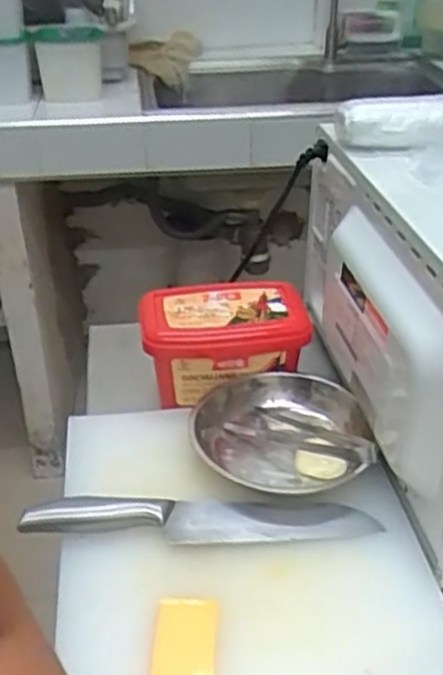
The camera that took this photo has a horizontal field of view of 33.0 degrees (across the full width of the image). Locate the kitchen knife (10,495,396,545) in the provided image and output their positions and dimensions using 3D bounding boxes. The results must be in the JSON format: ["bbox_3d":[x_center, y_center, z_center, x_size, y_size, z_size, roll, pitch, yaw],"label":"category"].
[{"bbox_3d":[-0.016,0.141,0.586,0.267,0.020,0.037,0,32,-1],"label":"kitchen knife"}]

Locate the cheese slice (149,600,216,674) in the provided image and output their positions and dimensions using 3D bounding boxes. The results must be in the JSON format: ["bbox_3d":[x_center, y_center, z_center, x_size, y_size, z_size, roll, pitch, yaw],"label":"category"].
[{"bbox_3d":[-0.026,0.209,0.498,0.041,0.006,0.076,2,32,1],"label":"cheese slice"}]

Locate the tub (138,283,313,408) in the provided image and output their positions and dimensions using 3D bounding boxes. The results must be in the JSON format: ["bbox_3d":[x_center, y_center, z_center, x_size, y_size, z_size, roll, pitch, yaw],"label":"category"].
[{"bbox_3d":[0.002,0.006,0.739,0.157,0.090,0.083,-4,33,-8],"label":"tub"}]

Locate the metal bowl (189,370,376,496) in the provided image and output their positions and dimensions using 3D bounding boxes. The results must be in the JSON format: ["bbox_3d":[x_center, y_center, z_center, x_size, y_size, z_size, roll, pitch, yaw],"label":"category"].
[{"bbox_3d":[0.052,0.087,0.672,0.154,0.045,0.138,2,32,2],"label":"metal bowl"}]

